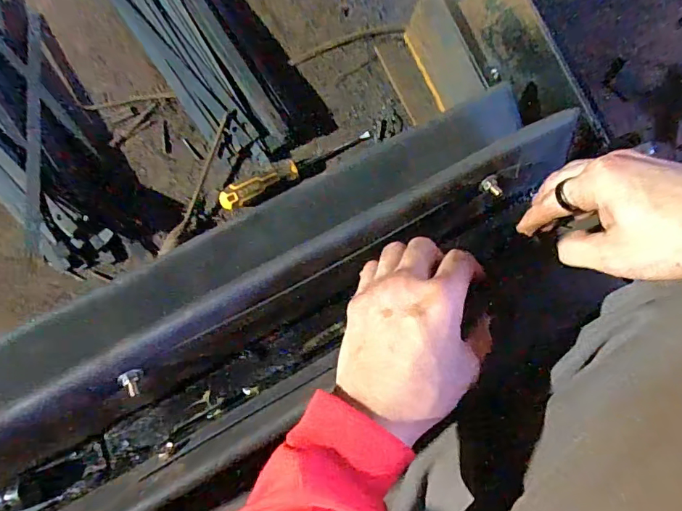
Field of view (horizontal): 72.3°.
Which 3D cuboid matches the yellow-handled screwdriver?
[{"bbox_3d":[-0.057,-0.119,0.619,0.220,0.029,0.027,-29,89,-9],"label":"yellow-handled screwdriver"}]

